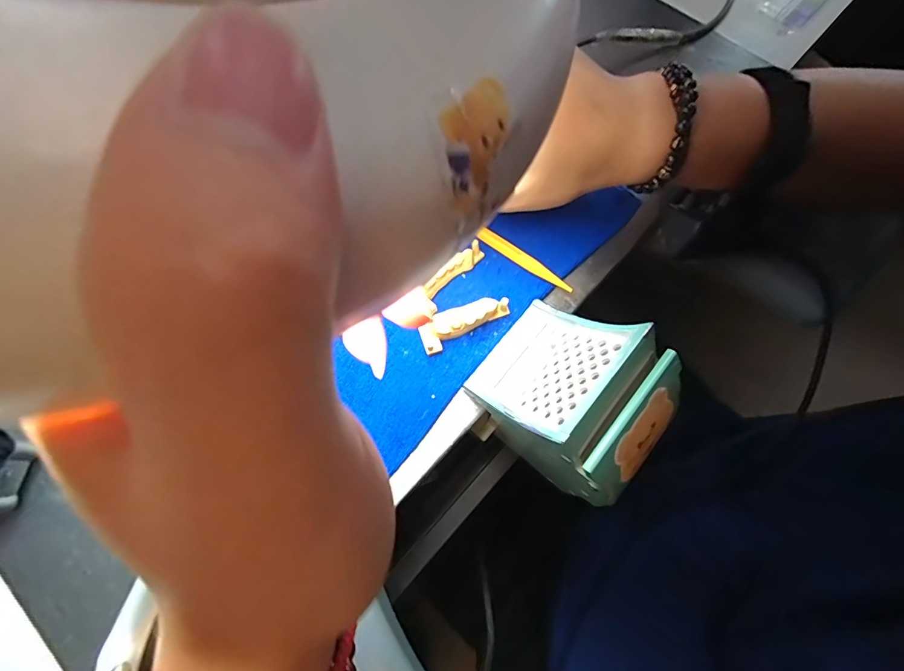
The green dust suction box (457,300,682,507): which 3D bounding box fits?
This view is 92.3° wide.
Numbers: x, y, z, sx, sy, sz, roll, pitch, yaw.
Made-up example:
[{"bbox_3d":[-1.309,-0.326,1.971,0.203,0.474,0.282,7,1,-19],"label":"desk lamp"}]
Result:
[{"bbox_3d":[0.067,0.030,0.241,0.099,0.065,0.081,38,77,11],"label":"green dust suction box"}]

